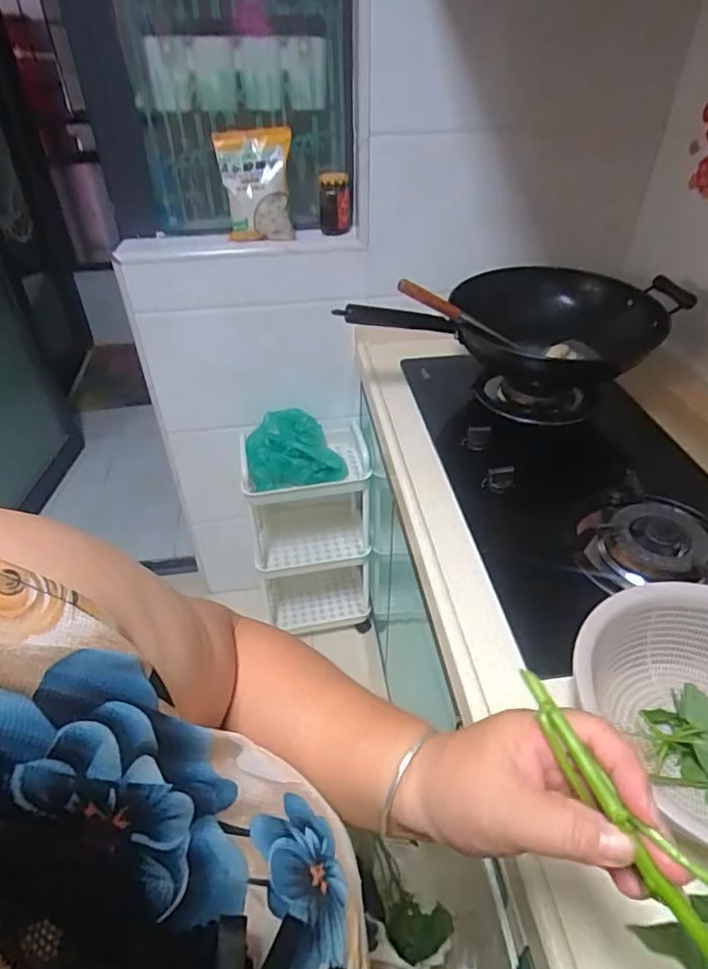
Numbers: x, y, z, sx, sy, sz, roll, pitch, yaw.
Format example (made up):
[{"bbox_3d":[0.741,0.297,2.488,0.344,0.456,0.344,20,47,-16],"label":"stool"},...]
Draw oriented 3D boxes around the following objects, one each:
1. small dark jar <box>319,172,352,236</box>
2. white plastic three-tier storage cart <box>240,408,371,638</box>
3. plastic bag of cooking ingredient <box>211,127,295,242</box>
[{"bbox_3d":[-0.041,-0.624,1.246,0.069,0.111,0.083,-2,40,-2],"label":"small dark jar"},{"bbox_3d":[-0.112,0.114,1.535,0.301,0.649,0.252,-2,40,-2],"label":"white plastic three-tier storage cart"},{"bbox_3d":[-0.214,-0.637,1.201,0.148,0.224,0.070,-1,11,14],"label":"plastic bag of cooking ingredient"}]

